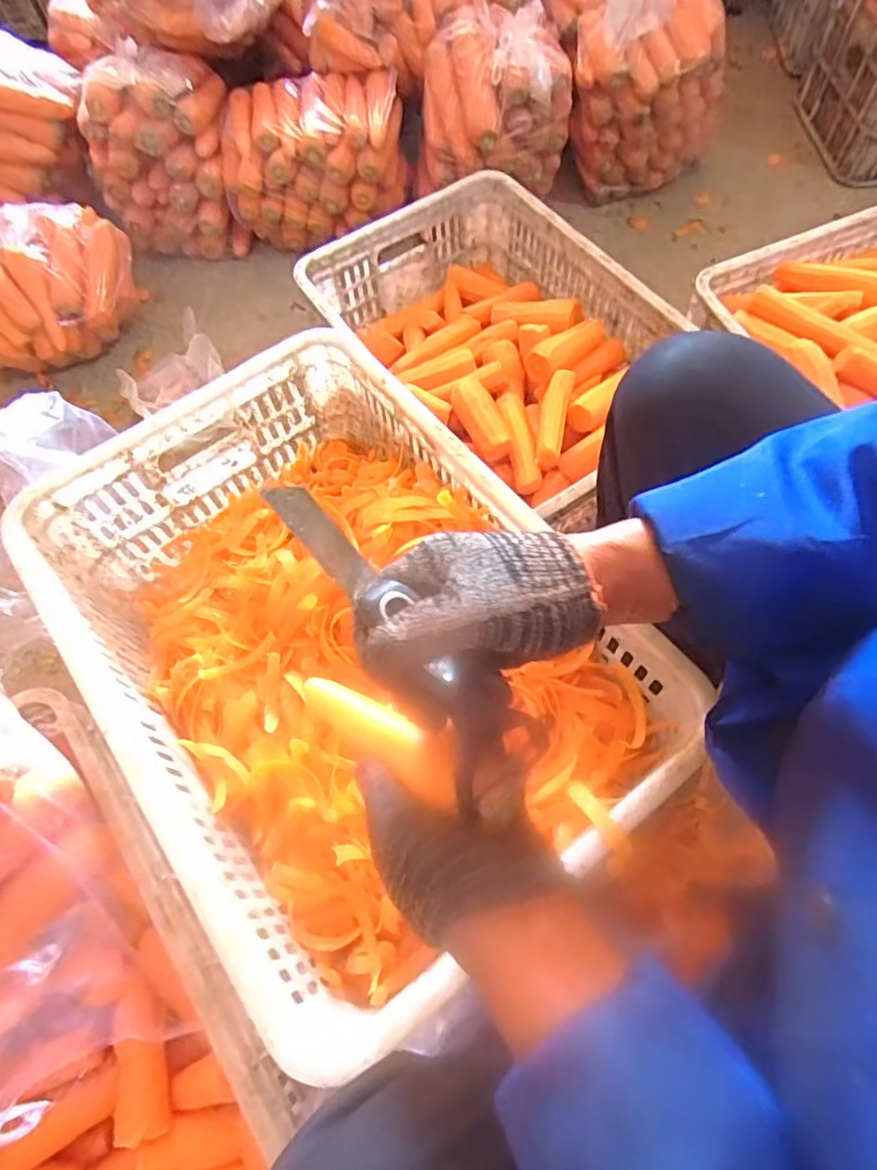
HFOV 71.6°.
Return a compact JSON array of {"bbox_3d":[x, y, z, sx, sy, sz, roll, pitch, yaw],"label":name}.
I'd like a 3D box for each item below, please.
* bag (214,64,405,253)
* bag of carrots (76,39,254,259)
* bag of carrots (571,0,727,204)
[{"bbox_3d":[-0.235,-0.829,1.174,0.346,0.198,0.230,-2,65,2],"label":"bag"},{"bbox_3d":[-0.529,-0.837,1.188,0.258,0.296,0.223,-7,65,0],"label":"bag of carrots"},{"bbox_3d":[0.385,-0.905,1.132,0.274,0.317,0.208,12,67,8],"label":"bag of carrots"}]

